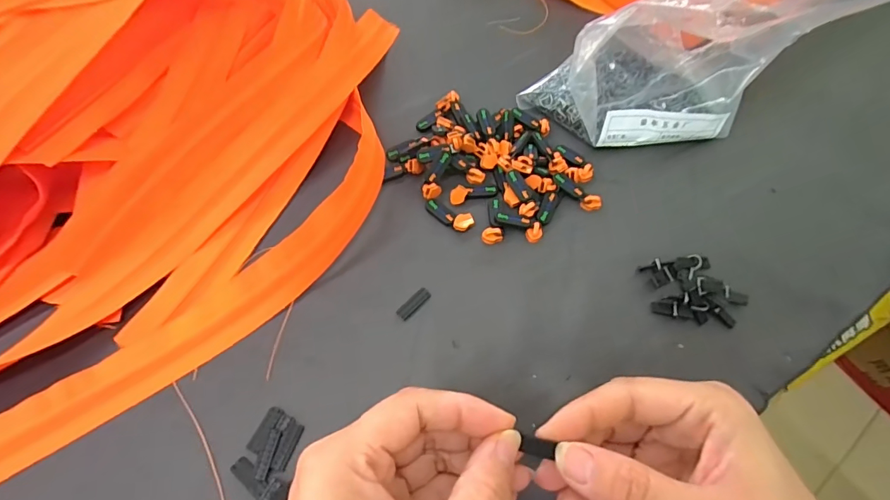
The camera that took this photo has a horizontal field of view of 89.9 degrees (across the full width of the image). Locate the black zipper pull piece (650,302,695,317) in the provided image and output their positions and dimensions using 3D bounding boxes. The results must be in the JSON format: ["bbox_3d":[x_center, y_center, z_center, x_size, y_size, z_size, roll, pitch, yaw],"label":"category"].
[{"bbox_3d":[0.148,0.039,0.290,0.024,0.005,0.008,4,61,21],"label":"black zipper pull piece"}]

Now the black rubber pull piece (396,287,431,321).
[{"bbox_3d":[-0.019,0.034,0.285,0.009,0.004,0.024,42,68,16],"label":"black rubber pull piece"}]

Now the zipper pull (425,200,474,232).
[{"bbox_3d":[0.002,-0.025,0.312,0.037,0.006,0.014,28,65,10],"label":"zipper pull"}]

